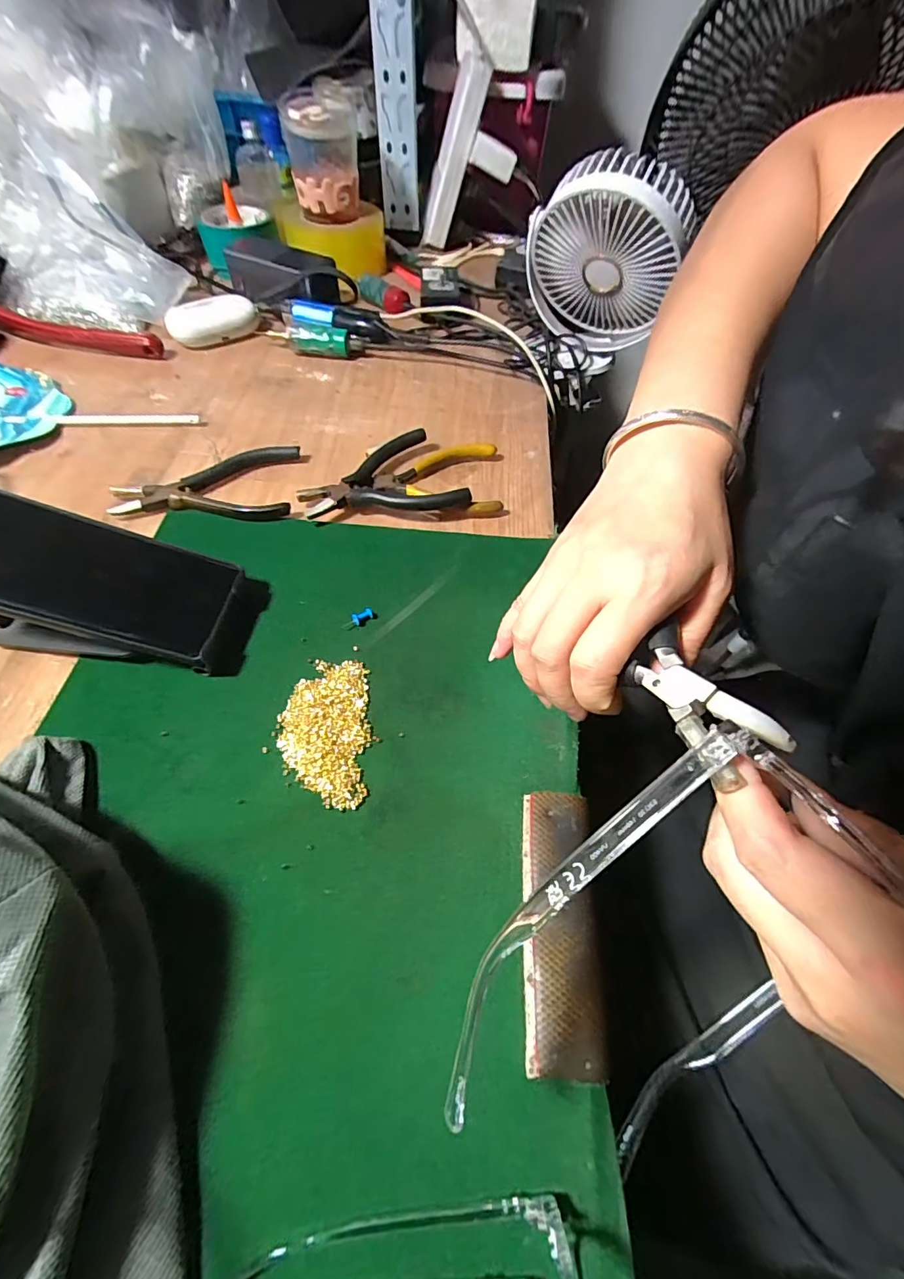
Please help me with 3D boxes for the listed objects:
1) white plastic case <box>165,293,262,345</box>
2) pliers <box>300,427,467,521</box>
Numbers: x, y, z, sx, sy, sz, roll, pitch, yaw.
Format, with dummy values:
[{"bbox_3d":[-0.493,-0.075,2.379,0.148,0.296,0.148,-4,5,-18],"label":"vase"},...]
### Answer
[{"bbox_3d":[-0.261,-0.349,0.525,0.097,0.031,0.045,-20,59,-15],"label":"white plastic case"},{"bbox_3d":[-0.060,-0.125,0.395,0.123,0.024,0.096,-23,61,-17],"label":"pliers"}]

